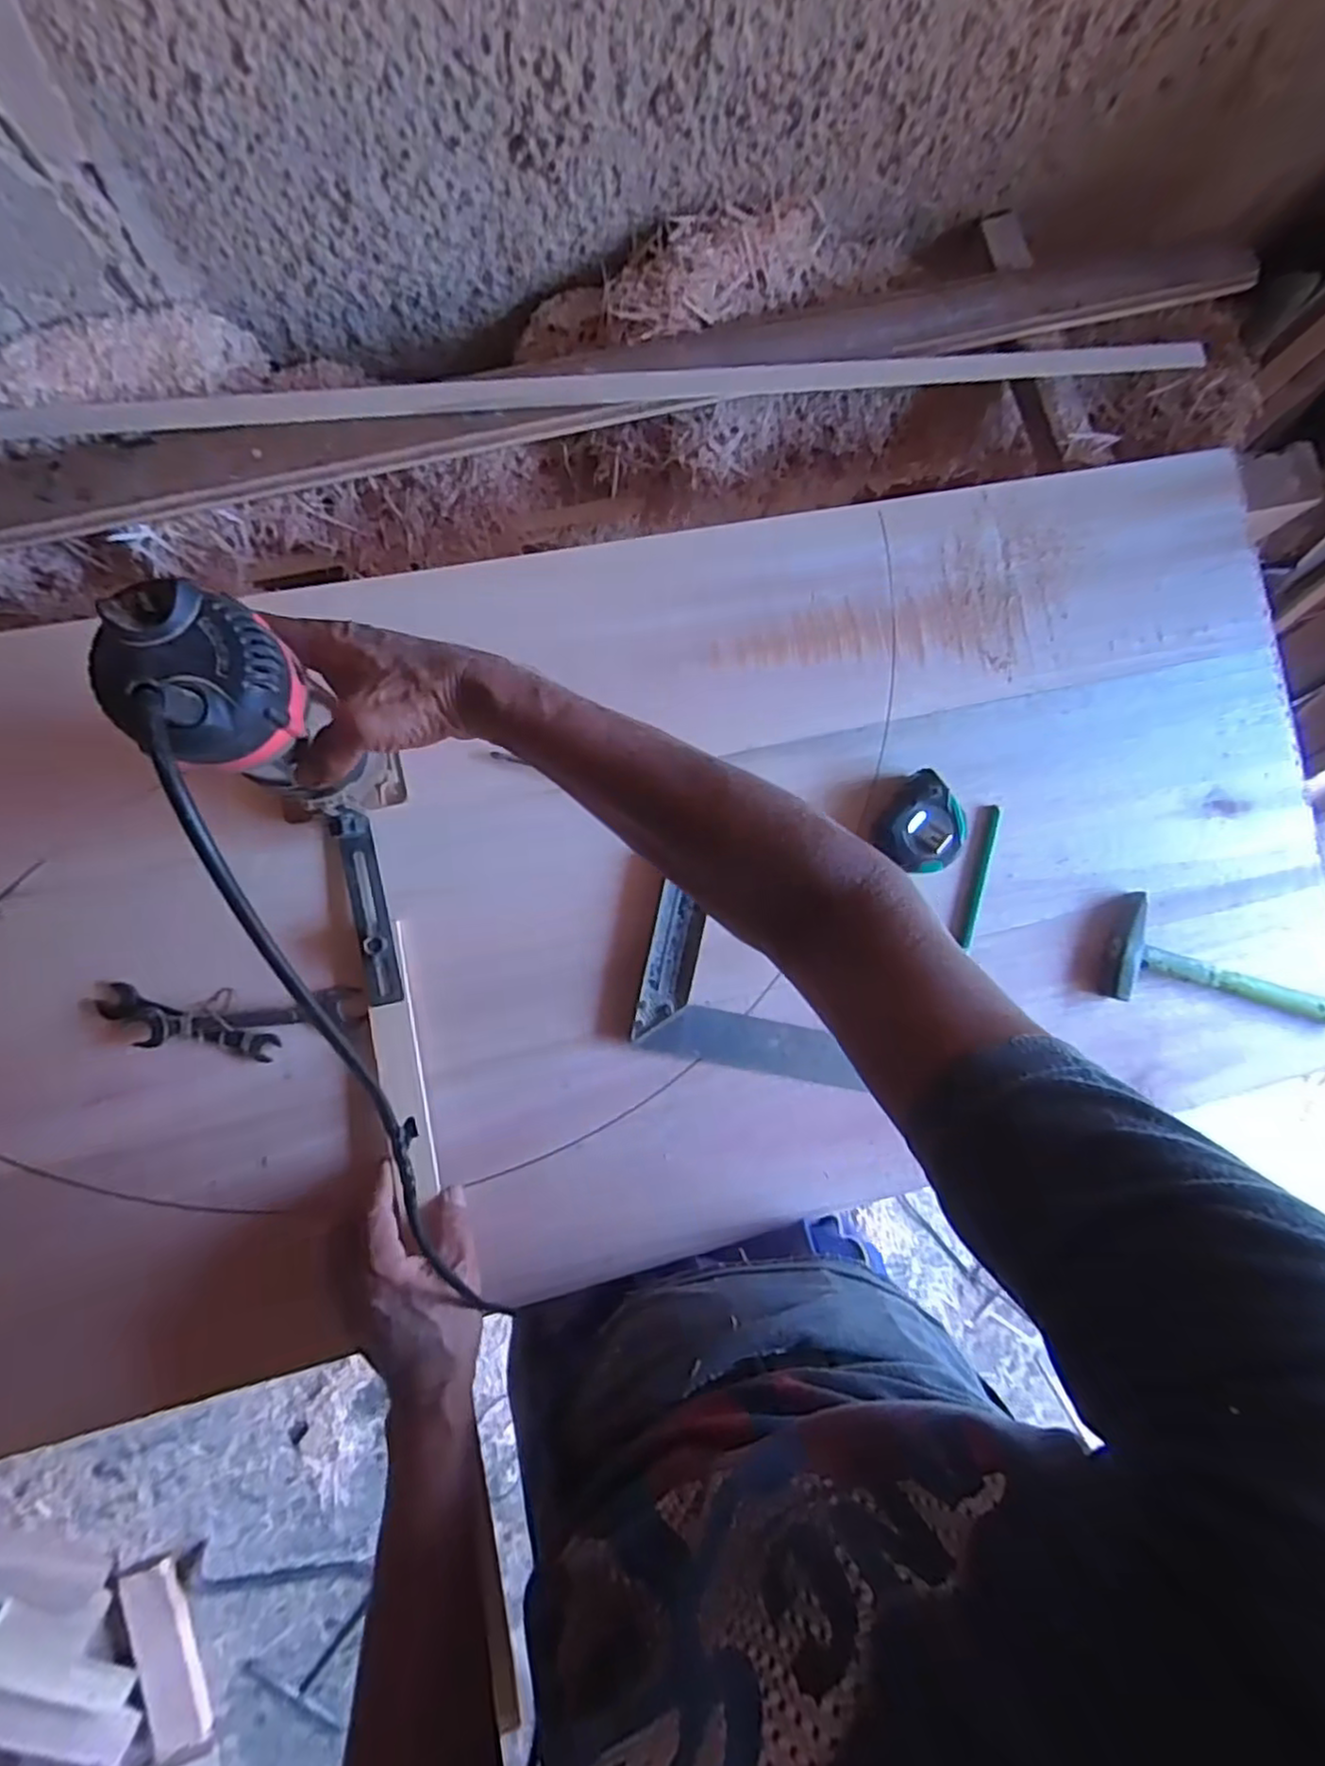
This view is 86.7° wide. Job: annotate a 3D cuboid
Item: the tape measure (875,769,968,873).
[{"bbox_3d":[0.212,-0.044,0.566,0.066,0.034,0.072,36,83,-4],"label":"tape measure"}]

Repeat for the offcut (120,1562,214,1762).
[{"bbox_3d":[-0.787,1.233,1.116,0.089,0.028,0.275,-15,89,-8],"label":"offcut"}]

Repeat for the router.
[{"bbox_3d":[-0.218,-0.082,0.401,0.073,0.242,0.076,3,83,-6],"label":"router"}]

